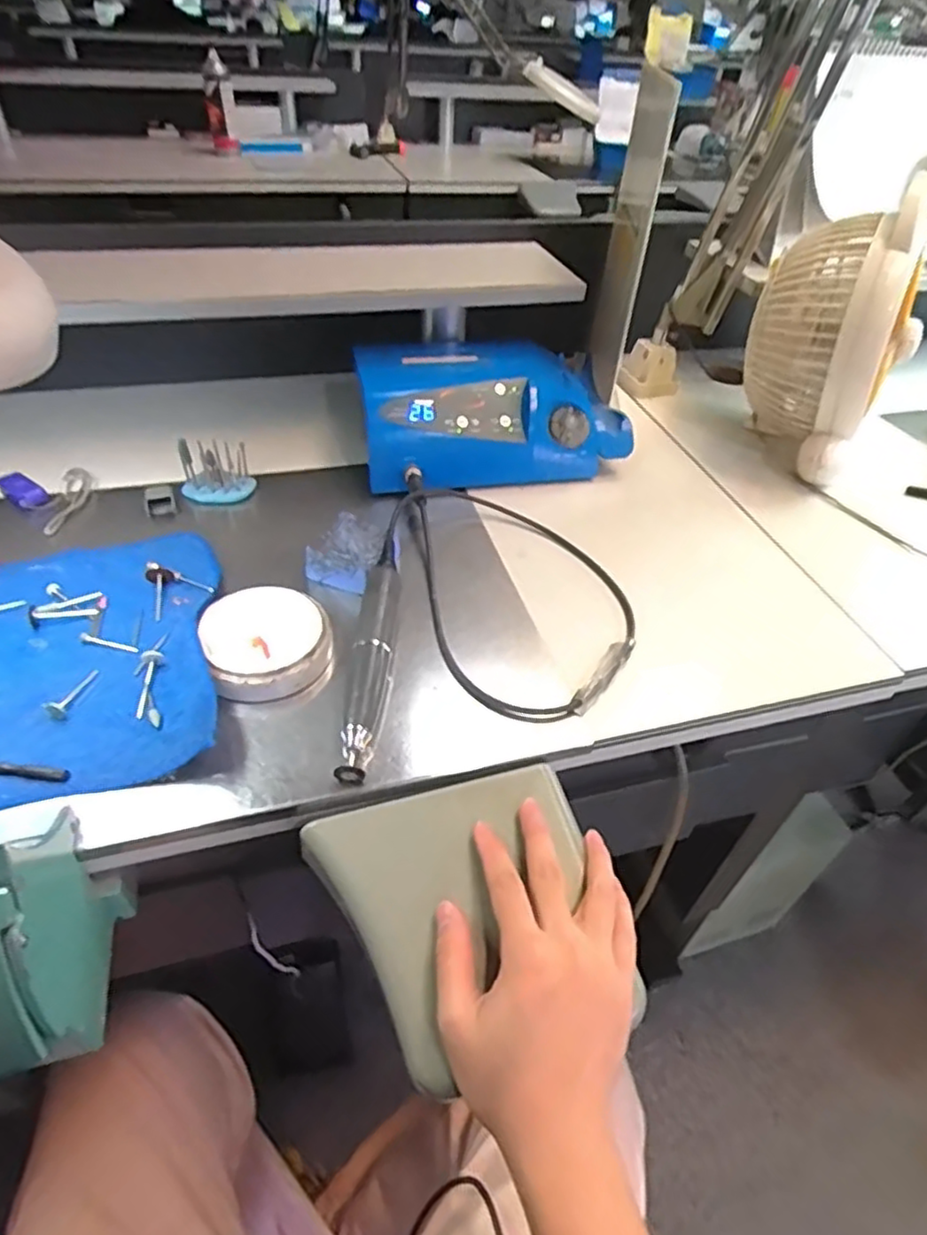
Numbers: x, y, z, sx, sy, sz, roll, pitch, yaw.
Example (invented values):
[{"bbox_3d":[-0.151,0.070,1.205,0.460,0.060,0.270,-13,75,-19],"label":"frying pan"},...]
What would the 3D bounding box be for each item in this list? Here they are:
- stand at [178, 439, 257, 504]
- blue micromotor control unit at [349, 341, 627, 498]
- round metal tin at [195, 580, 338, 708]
[{"bbox_3d":[-0.218,-0.129,0.588,0.058,0.047,0.031,-7,45,-12],"label":"stand"},{"bbox_3d":[0.028,-0.211,0.665,0.261,0.074,0.184,-4,44,-9],"label":"blue micromotor control unit"},{"bbox_3d":[-0.134,0.017,0.458,0.081,0.031,0.086,2,44,-2],"label":"round metal tin"}]

